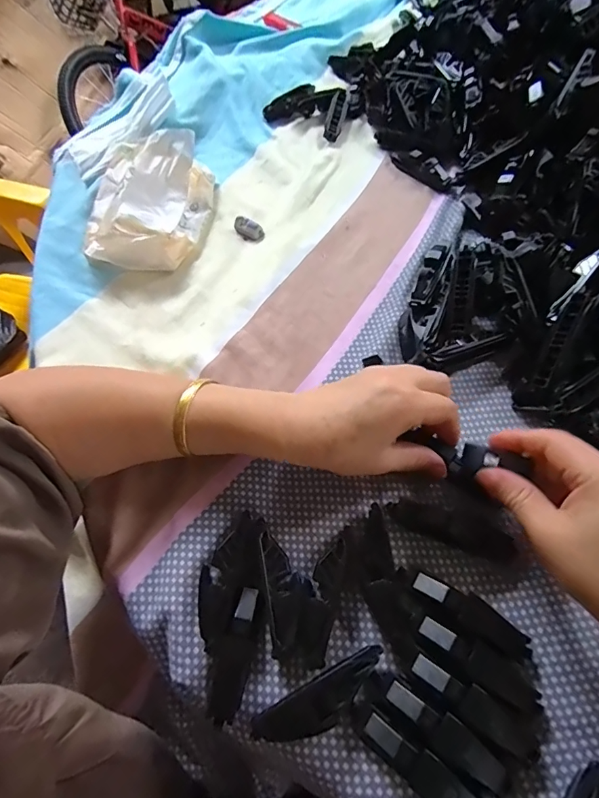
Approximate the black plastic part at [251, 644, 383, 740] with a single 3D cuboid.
[{"bbox_3d":[0.014,0.167,0.239,0.078,0.019,0.022,-27,63,-10],"label":"black plastic part"}]

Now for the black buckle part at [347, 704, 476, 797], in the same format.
[{"bbox_3d":[0.062,0.192,0.223,0.080,0.020,0.017,34,69,20],"label":"black buckle part"}]

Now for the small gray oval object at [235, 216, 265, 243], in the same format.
[{"bbox_3d":[-0.050,-0.169,0.423,0.018,0.009,0.033,-39,66,-16],"label":"small gray oval object"}]

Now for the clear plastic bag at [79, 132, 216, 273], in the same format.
[{"bbox_3d":[-0.153,-0.194,0.422,0.117,0.047,0.148,8,63,8],"label":"clear plastic bag"}]

